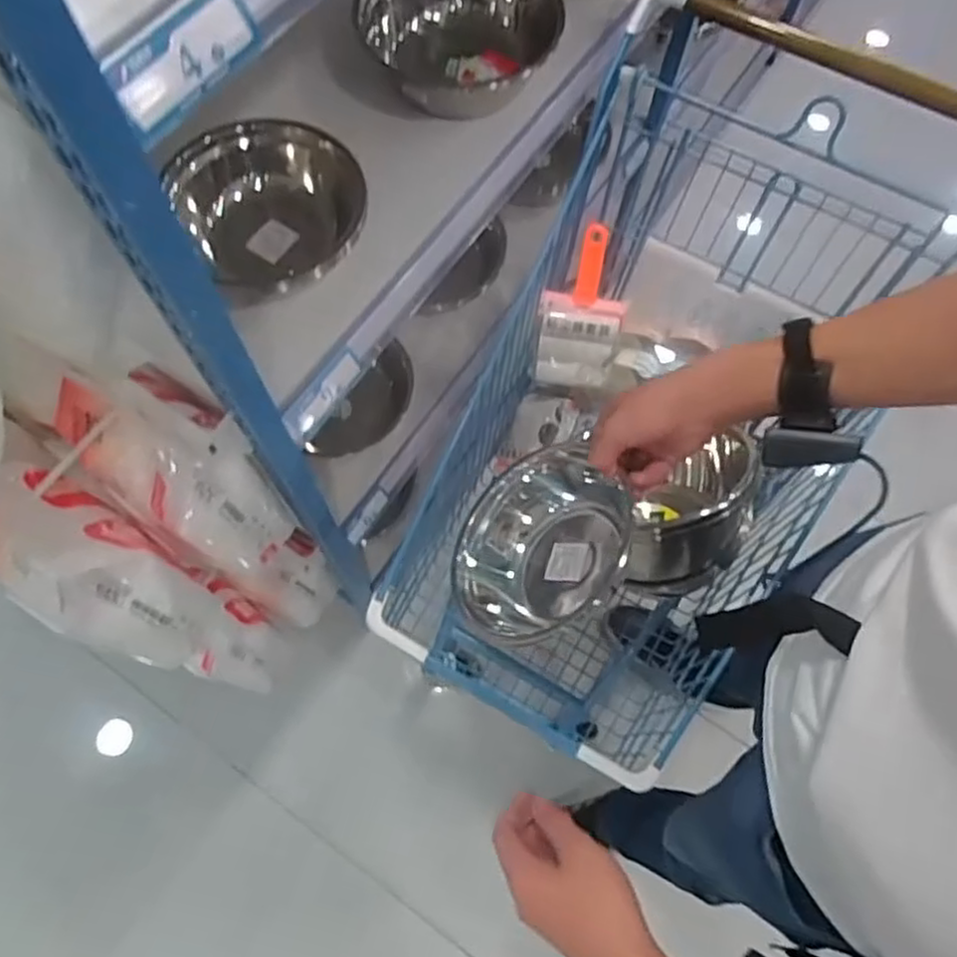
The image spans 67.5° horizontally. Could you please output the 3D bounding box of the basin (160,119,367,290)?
[{"bbox_3d":[-0.203,-0.262,0.711,0.140,0.109,0.174,37,71,15],"label":"basin"}]

